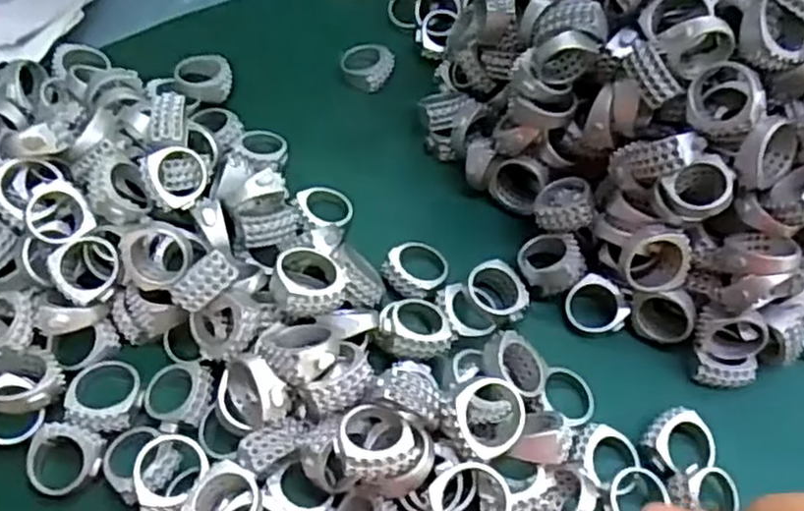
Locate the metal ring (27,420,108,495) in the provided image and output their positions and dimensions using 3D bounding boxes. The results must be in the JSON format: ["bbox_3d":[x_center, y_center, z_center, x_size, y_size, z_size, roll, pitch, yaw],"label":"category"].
[{"bbox_3d":[-0.109,0.066,0.233,0.023,0.006,0.022,1,65,-3],"label":"metal ring"}]

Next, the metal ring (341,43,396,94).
[{"bbox_3d":[-0.016,-0.087,0.332,0.022,0.009,0.023,1,65,-3],"label":"metal ring"}]

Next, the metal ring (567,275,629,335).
[{"bbox_3d":[0.074,0.020,0.276,0.021,0.008,0.023,1,65,-3],"label":"metal ring"}]

